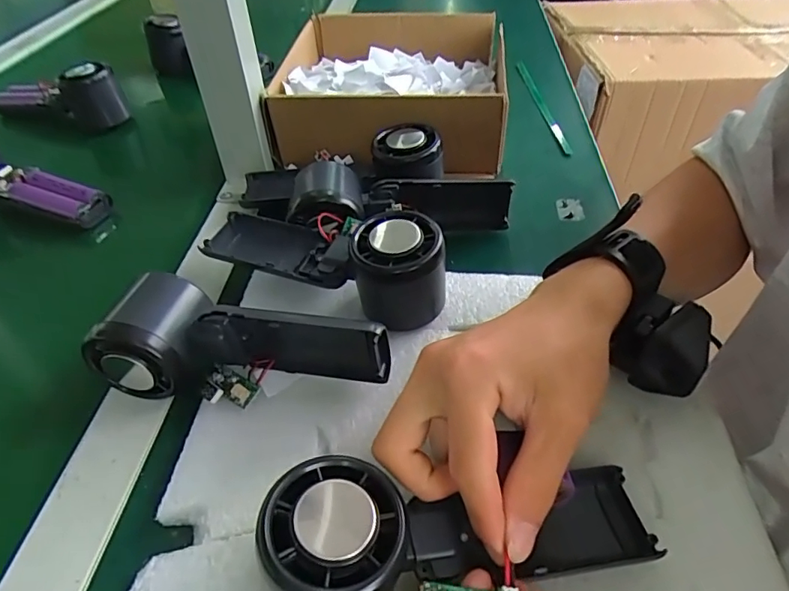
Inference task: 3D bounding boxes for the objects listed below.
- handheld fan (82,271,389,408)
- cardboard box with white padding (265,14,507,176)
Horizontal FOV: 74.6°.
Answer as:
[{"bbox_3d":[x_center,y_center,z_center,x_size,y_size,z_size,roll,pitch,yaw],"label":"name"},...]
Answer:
[{"bbox_3d":[-0.084,0.028,0.290,0.159,0.045,0.055,6,45,6],"label":"handheld fan"},{"bbox_3d":[-0.001,-0.201,0.504,0.213,0.069,0.256,2,45,3],"label":"cardboard box with white padding"}]

